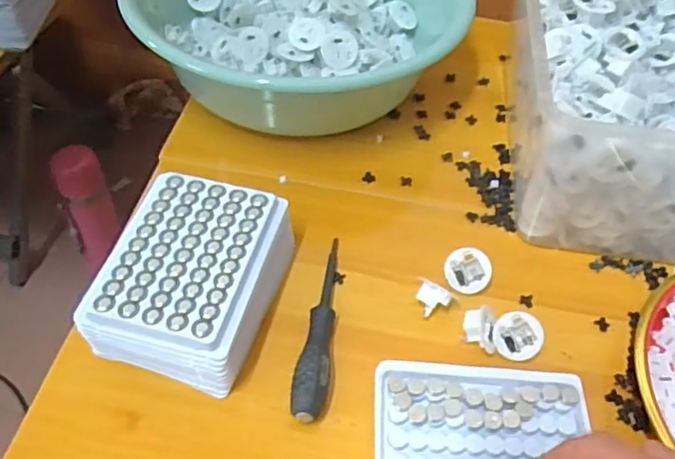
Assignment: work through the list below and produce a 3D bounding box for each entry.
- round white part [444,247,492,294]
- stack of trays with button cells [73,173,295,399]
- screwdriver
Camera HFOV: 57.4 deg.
[{"bbox_3d":[0.096,0.030,0.454,0.033,0.011,0.033,-1,86,14],"label":"round white part"},{"bbox_3d":[-0.095,0.034,0.413,0.099,0.058,0.134,14,51,7],"label":"stack of trays with button cells"},{"bbox_3d":[-0.011,0.062,0.420,0.021,0.020,0.140,8,51,2],"label":"screwdriver"}]

